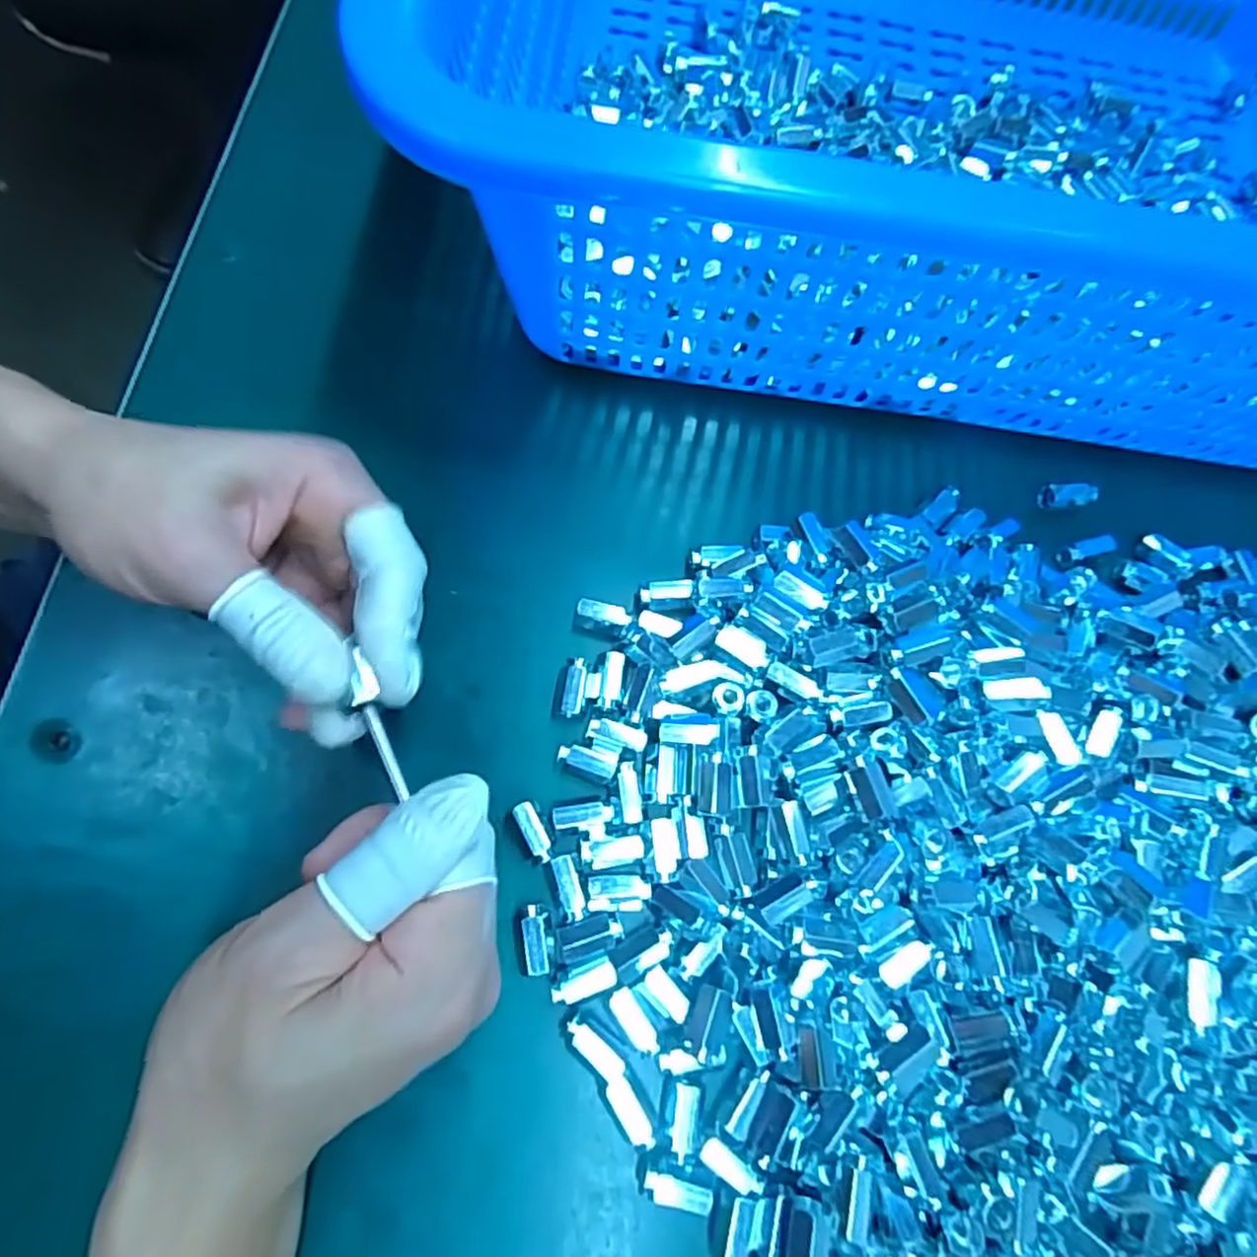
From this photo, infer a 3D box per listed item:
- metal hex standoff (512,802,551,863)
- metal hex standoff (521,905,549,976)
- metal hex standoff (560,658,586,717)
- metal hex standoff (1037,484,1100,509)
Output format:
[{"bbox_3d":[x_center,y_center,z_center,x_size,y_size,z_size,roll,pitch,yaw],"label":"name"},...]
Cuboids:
[{"bbox_3d":[-0.033,0.070,0.241,0.008,0.005,0.021,-26,76,-13],"label":"metal hex standoff"},{"bbox_3d":[-0.031,0.103,0.230,0.007,0.005,0.021,-8,73,-8],"label":"metal hex standoff"},{"bbox_3d":[-0.020,0.022,0.260,0.007,0.009,0.021,10,71,-2],"label":"metal hex standoff"},{"bbox_3d":[0.193,-0.058,0.307,0.025,0.008,0.008,-3,72,-6],"label":"metal hex standoff"}]

